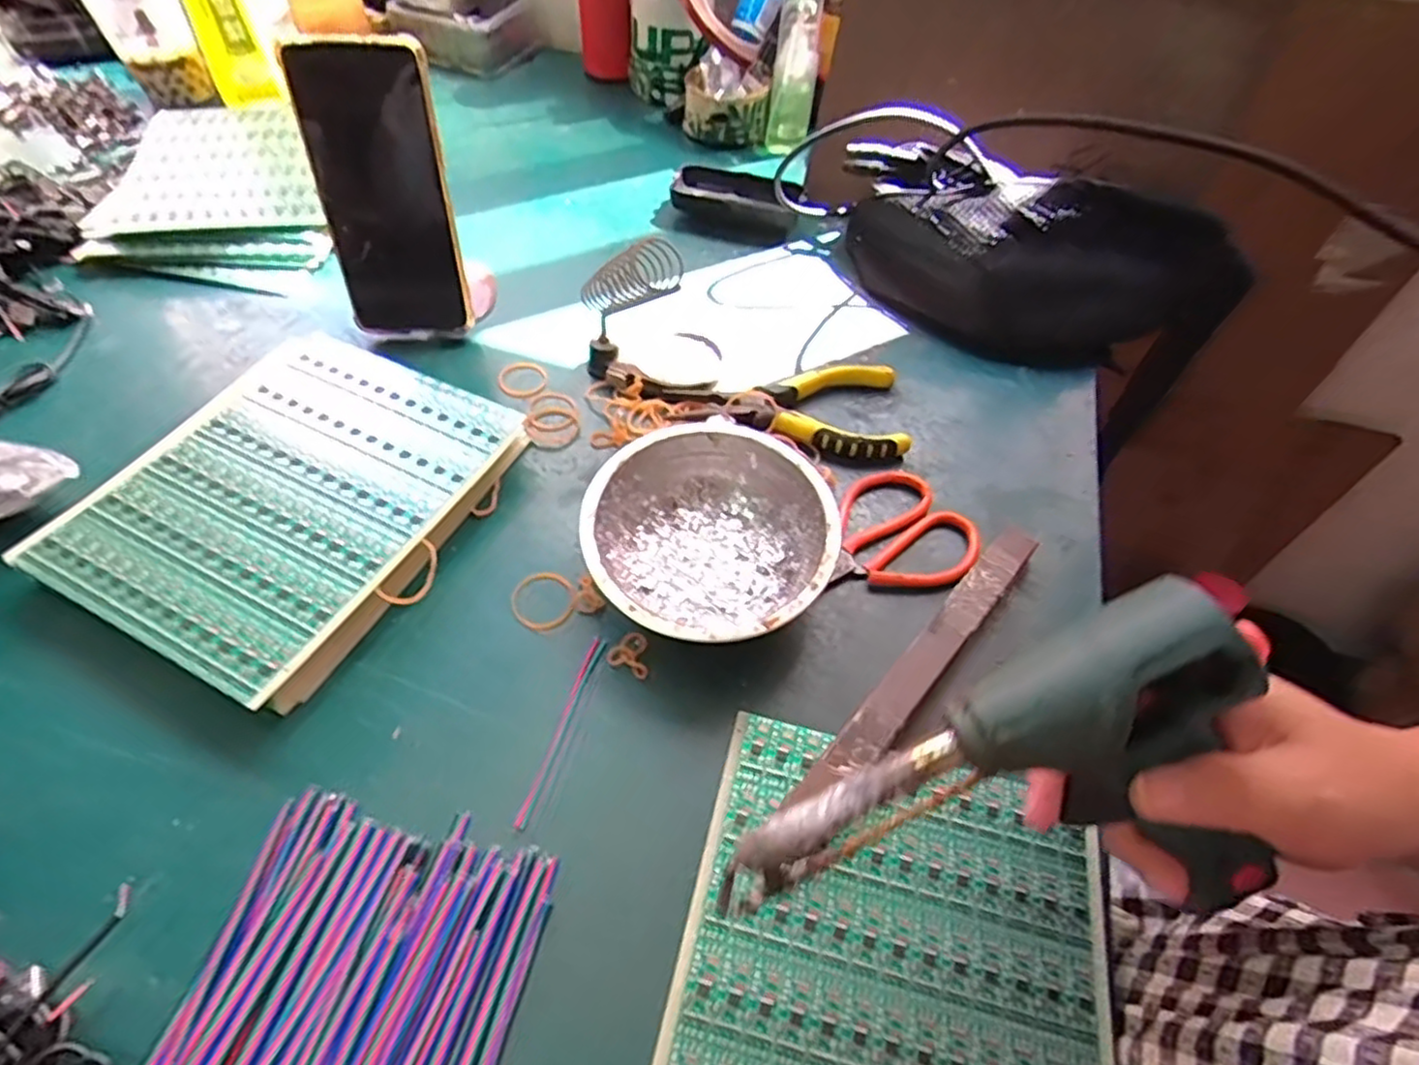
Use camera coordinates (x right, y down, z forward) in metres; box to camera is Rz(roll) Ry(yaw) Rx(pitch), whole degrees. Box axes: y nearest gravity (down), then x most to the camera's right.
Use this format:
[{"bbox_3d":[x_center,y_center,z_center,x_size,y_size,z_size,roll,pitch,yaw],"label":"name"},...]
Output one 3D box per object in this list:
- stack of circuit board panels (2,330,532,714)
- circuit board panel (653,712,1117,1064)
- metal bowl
[{"bbox_3d":[-0.224,-0.021,0.390,0.176,0.031,0.202,23,53,13],"label":"stack of circuit board panels"},{"bbox_3d":[0.070,0.177,0.272,0.162,0.007,0.185,14,52,6],"label":"circuit board panel"},{"bbox_3d":[0.000,0.005,0.373,0.124,0.044,0.124,2,51,-3],"label":"metal bowl"}]

